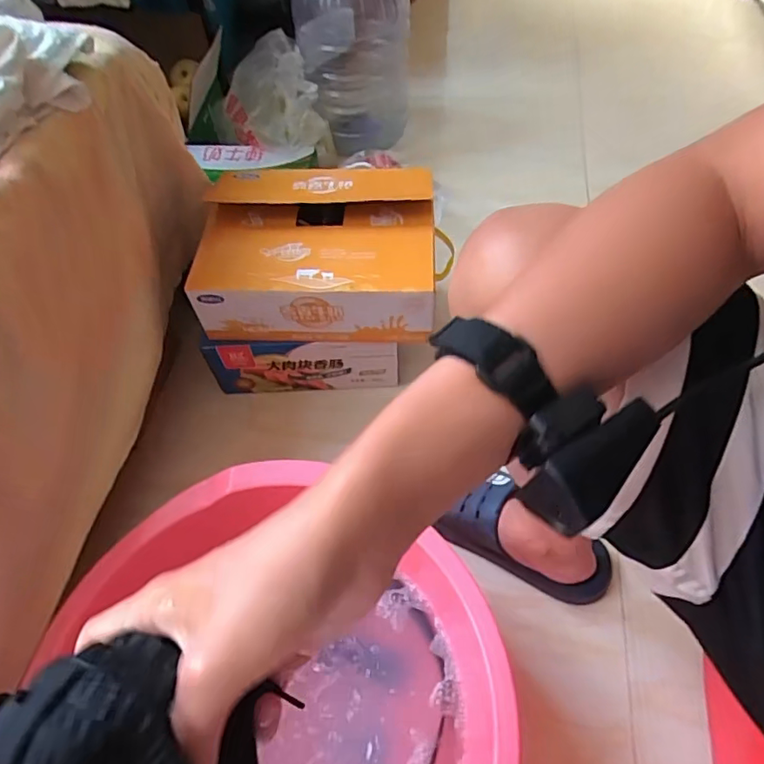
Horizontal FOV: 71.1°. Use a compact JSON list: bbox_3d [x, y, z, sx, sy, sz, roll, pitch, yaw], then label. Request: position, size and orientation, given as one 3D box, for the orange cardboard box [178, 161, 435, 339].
[{"bbox_3d":[-0.092,-0.206,0.820,0.337,0.130,0.261,1,56,3],"label":"orange cardboard box"}]

